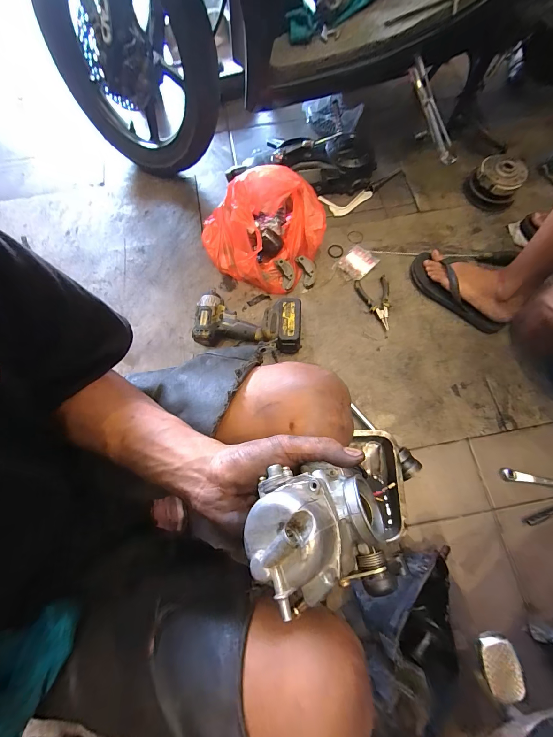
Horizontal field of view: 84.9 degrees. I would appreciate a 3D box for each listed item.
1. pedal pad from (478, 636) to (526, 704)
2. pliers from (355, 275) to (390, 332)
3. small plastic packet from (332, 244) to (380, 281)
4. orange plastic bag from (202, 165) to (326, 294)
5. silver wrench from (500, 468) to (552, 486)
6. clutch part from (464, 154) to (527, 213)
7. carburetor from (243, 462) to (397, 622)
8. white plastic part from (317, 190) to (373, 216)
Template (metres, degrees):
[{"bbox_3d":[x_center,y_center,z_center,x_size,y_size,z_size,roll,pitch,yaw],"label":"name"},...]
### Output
[{"bbox_3d":[0.242,0.322,0.325,0.036,0.016,0.048,-7,73,-1],"label":"pedal pad"},{"bbox_3d":[0.262,-0.169,0.774,0.085,0.016,0.144,-14,73,-3],"label":"pliers"},{"bbox_3d":[0.212,-0.281,0.810,0.102,0.008,0.082,-44,77,-11],"label":"small plastic packet"},{"bbox_3d":[-0.033,-0.373,0.796,0.302,0.125,0.296,37,77,12],"label":"orange plastic bag"},{"bbox_3d":[0.616,0.248,0.637,0.265,0.009,0.023,9,73,5],"label":"silver wrench"},{"bbox_3d":[0.621,-0.529,0.858,0.143,0.081,0.122,37,77,12],"label":"clutch part"},{"bbox_3d":[0.027,0.102,0.192,0.085,0.056,0.072,-3,73,1],"label":"carburetor"},{"bbox_3d":[0.205,-0.480,0.883,0.155,0.017,0.065,-7,73,-1],"label":"white plastic part"}]

